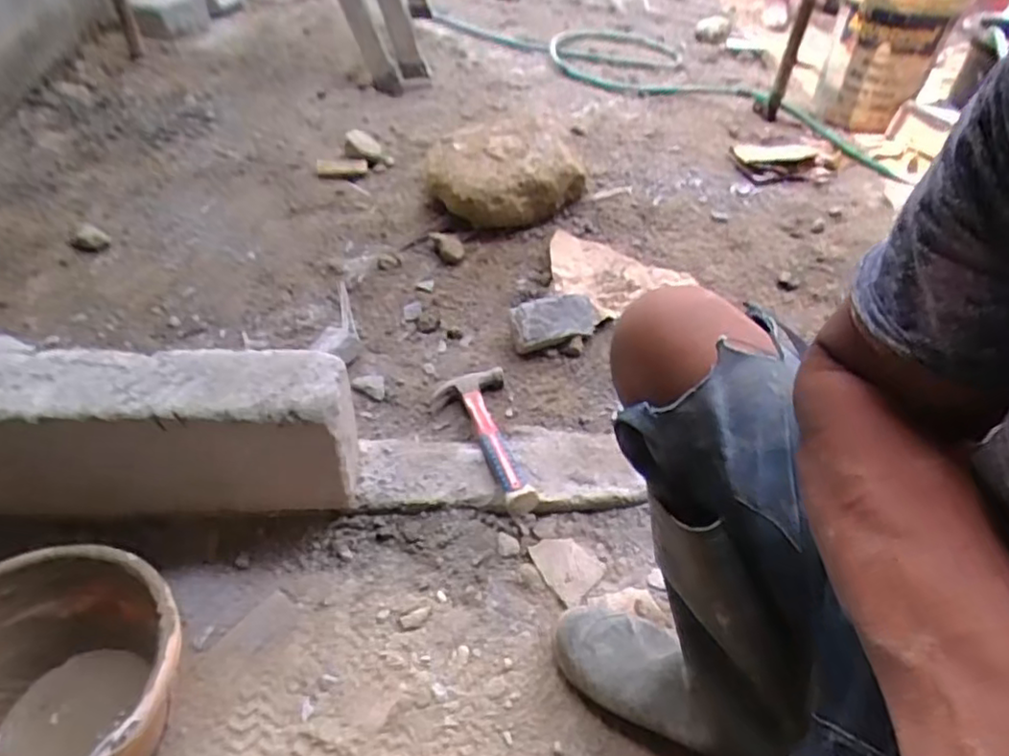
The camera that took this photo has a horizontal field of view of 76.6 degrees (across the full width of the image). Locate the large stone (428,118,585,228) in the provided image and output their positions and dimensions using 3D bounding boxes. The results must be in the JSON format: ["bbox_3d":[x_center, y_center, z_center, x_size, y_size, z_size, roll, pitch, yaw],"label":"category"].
[{"bbox_3d":[-0.007,-0.474,1.411,0.313,0.119,0.313,-1,46,1],"label":"large stone"}]

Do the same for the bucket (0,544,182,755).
[{"bbox_3d":[-0.439,0.316,0.625,0.248,0.158,0.247,2,45,-2],"label":"bucket"}]

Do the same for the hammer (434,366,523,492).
[{"bbox_3d":[-0.031,0.077,0.932,0.114,0.049,0.302,-6,30,-10],"label":"hammer"}]

